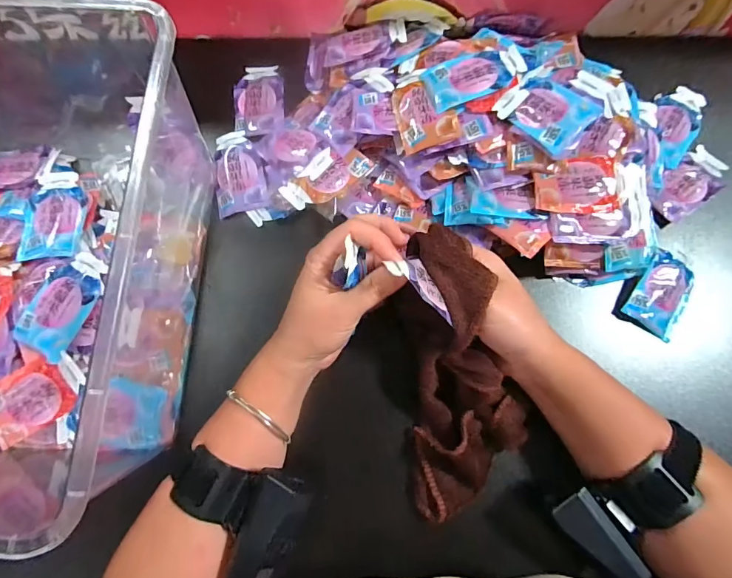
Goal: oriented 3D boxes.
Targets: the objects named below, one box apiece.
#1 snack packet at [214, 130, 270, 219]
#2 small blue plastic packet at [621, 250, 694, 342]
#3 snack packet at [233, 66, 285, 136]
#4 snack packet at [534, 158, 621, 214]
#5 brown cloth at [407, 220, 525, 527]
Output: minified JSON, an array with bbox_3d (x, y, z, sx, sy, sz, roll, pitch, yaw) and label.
[{"bbox_3d":[-0.114,-0.107,0.375,0.045,0.006,0.079,-9,77,-2],"label":"snack packet"},{"bbox_3d":[0.250,0.002,0.345,0.046,0.009,0.071,32,79,7],"label":"small blue plastic packet"},{"bbox_3d":[-0.101,-0.179,0.392,0.048,0.009,0.074,-7,77,-2],"label":"snack packet"},{"bbox_3d":[0.166,-0.081,0.324,0.063,0.011,0.046,-2,77,-1],"label":"snack packet"},{"bbox_3d":[0.071,0.059,0.297,0.077,0.036,0.206,-4,101,-2],"label":"brown cloth"}]

